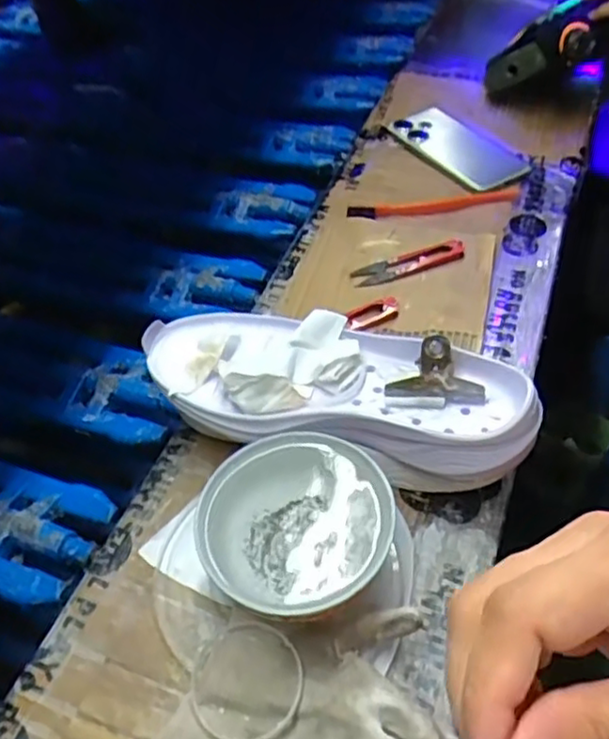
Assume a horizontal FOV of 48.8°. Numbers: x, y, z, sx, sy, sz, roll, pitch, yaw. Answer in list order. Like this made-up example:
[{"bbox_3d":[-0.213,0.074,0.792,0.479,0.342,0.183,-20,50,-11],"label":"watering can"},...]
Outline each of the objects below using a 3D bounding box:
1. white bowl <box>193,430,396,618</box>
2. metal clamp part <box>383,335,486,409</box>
[{"bbox_3d":[-0.005,0.100,0.401,0.108,0.058,0.109,-2,49,2],"label":"white bowl"},{"bbox_3d":[0.081,0.002,0.423,0.060,0.035,0.028,-7,49,1],"label":"metal clamp part"}]

